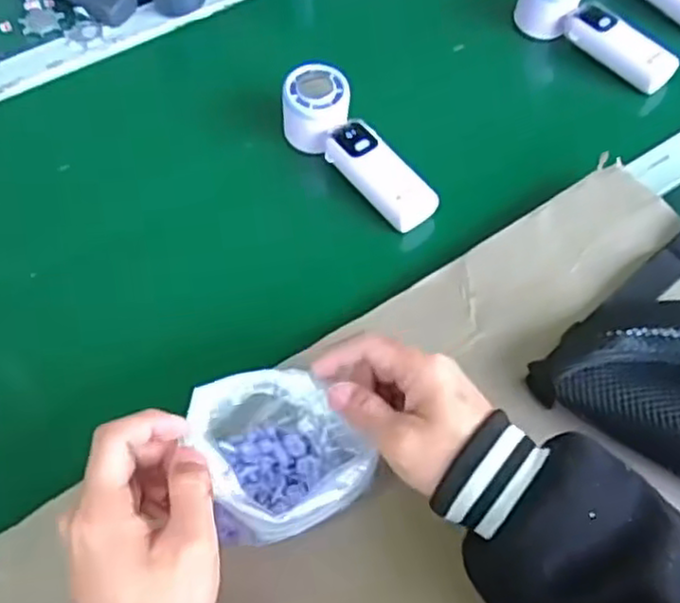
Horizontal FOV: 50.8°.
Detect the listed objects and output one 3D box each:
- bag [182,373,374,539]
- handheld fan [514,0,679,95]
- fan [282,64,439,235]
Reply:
[{"bbox_3d":[-0.037,0.089,0.418,0.090,0.058,0.093,-32,63,-19],"label":"bag"},{"bbox_3d":[0.244,-0.262,0.672,0.048,0.062,0.163,-37,64,-21],"label":"handheld fan"},{"bbox_3d":[0.012,-0.129,0.591,0.057,0.047,0.159,-31,62,-19],"label":"fan"}]

